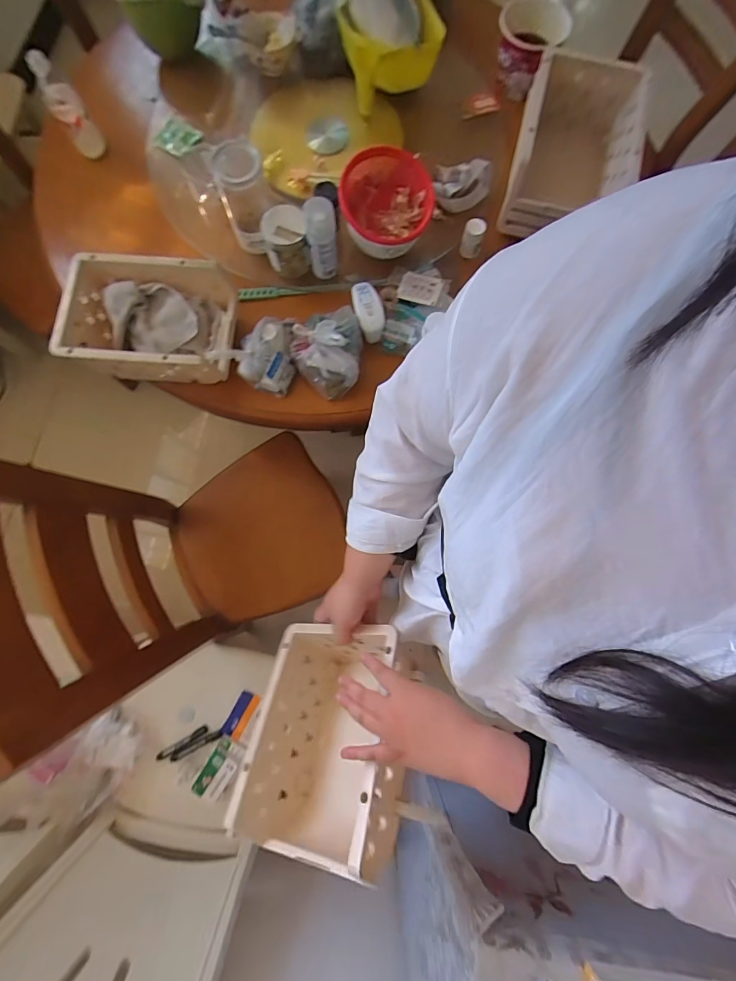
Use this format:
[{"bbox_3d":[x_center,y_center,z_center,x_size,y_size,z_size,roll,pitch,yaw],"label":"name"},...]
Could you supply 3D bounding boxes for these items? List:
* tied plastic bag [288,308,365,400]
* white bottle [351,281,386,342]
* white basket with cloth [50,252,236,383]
[{"bbox_3d":[-0.069,-0.265,0.738,0.136,0.096,0.151,-28,80,-6],"label":"tied plastic bag"},{"bbox_3d":[0.002,-0.334,0.760,0.047,0.033,0.104,-21,106,-5],"label":"white bottle"},{"bbox_3d":[-0.380,-0.299,0.727,0.274,0.094,0.190,3,78,0],"label":"white basket with cloth"}]

